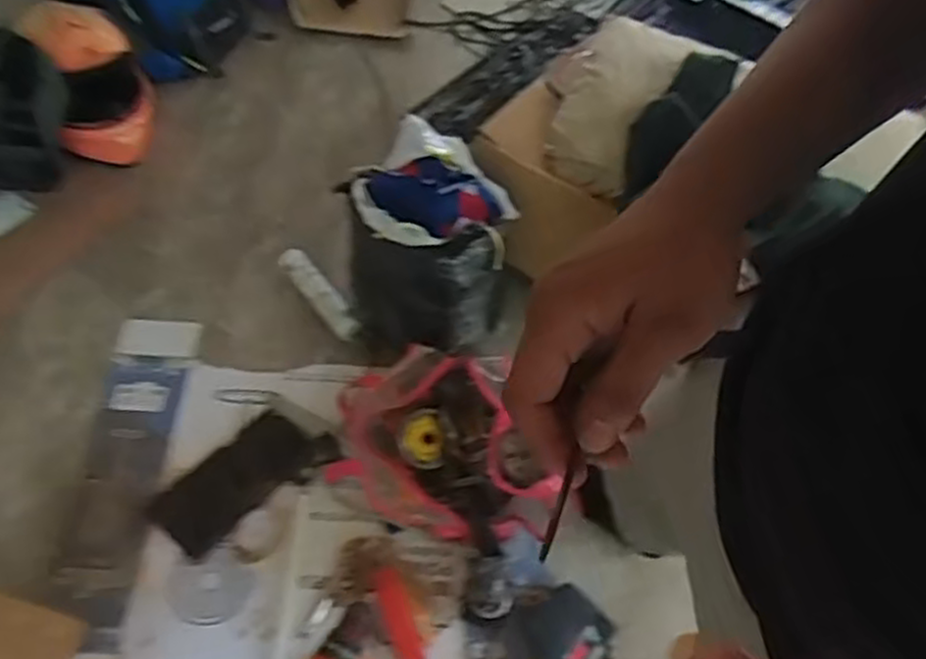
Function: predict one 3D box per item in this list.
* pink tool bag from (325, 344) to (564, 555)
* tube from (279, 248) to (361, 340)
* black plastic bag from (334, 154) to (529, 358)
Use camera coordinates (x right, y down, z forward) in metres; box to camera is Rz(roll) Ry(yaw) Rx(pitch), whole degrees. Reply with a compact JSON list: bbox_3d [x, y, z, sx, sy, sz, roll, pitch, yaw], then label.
[{"bbox_3d":[-0.027,0.189,1.271,0.371,0.178,0.280,12,58,4],"label":"pink tool bag"},{"bbox_3d":[-0.277,-0.076,1.496,0.050,0.047,0.235,-32,64,-21],"label":"tube"},{"bbox_3d":[-0.071,-0.120,1.376,0.243,0.324,0.283,-33,65,-22],"label":"black plastic bag"}]

